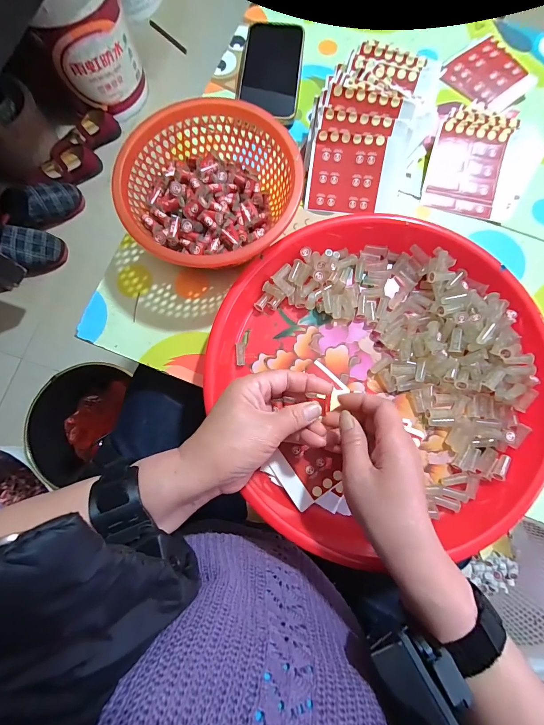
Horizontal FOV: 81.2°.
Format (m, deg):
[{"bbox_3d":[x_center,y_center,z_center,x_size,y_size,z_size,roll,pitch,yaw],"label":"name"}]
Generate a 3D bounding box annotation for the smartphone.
[{"bbox_3d":[-0.003,-0.368,0.406,0.077,0.015,0.147,6,80,2],"label":"smartphone"}]

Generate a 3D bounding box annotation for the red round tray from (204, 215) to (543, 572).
[{"bbox_3d":[0.107,0.012,0.316,0.319,0.037,0.323,0,80,0],"label":"red round tray"}]

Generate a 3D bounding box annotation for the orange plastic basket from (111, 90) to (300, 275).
[{"bbox_3d":[-0.061,-0.174,0.330,0.168,0.060,0.170,0,80,0],"label":"orange plastic basket"}]

